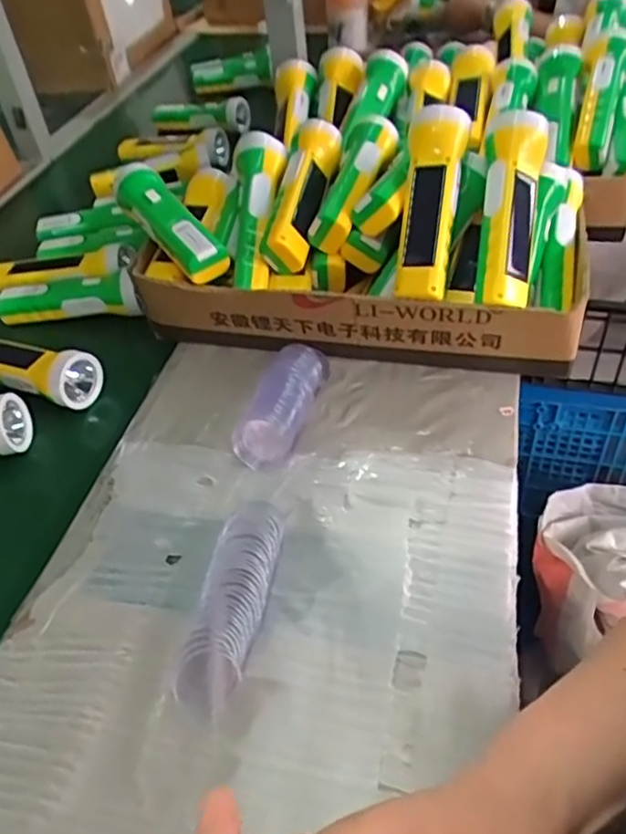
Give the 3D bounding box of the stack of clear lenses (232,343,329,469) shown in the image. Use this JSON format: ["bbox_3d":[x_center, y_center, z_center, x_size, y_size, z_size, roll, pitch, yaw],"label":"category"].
[{"bbox_3d":[-0.025,-0.016,0.568,0.049,0.038,0.131,11,47,18],"label":"stack of clear lenses"}]

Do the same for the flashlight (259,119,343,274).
[{"bbox_3d":[-0.009,-0.217,0.627,0.044,0.052,0.171,7,60,15],"label":"flashlight"}]

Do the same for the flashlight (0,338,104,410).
[{"bbox_3d":[-0.285,-0.045,0.641,0.169,0.047,0.057,16,49,22],"label":"flashlight"}]

